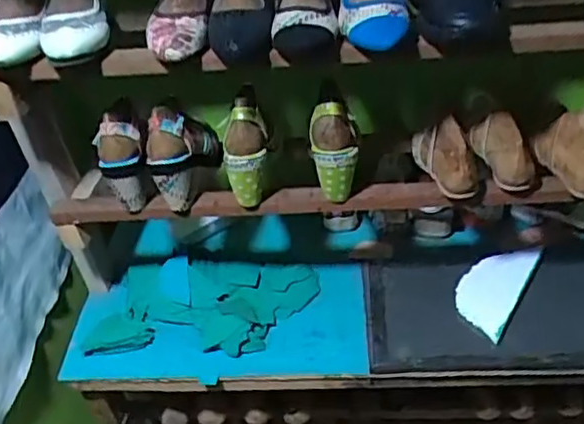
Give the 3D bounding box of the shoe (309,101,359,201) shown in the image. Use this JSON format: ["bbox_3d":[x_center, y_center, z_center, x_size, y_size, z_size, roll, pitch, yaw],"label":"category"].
[{"bbox_3d":[0.060,-0.085,0.900,0.067,0.140,0.065,-5,39,3],"label":"shoe"}]

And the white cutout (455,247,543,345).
[{"bbox_3d":[0.347,0.119,1.100,0.096,0.010,0.224,19,46,29],"label":"white cutout"}]

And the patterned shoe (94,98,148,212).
[{"bbox_3d":[-0.240,-0.071,0.918,0.073,0.163,0.060,-1,17,8],"label":"patterned shoe"}]

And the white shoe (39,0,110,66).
[{"bbox_3d":[-0.293,-0.280,0.859,0.077,0.065,0.271,-14,39,-8],"label":"white shoe"}]

